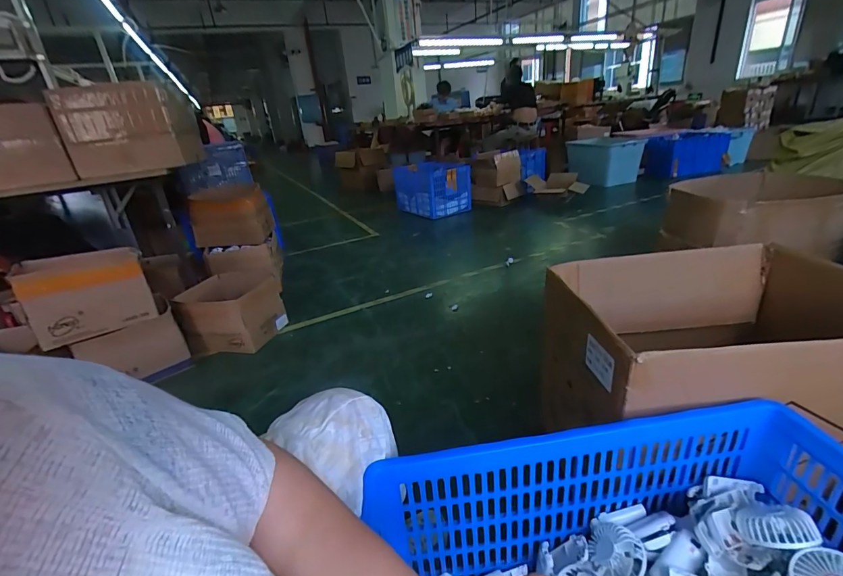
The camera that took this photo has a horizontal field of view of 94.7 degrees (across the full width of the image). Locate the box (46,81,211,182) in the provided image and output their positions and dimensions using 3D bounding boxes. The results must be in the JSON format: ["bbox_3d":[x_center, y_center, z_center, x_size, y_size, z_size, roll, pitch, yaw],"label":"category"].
[{"bbox_3d":[-0.957,-0.528,1.302,0.336,0.245,0.295,-12,25,-13],"label":"box"}]

